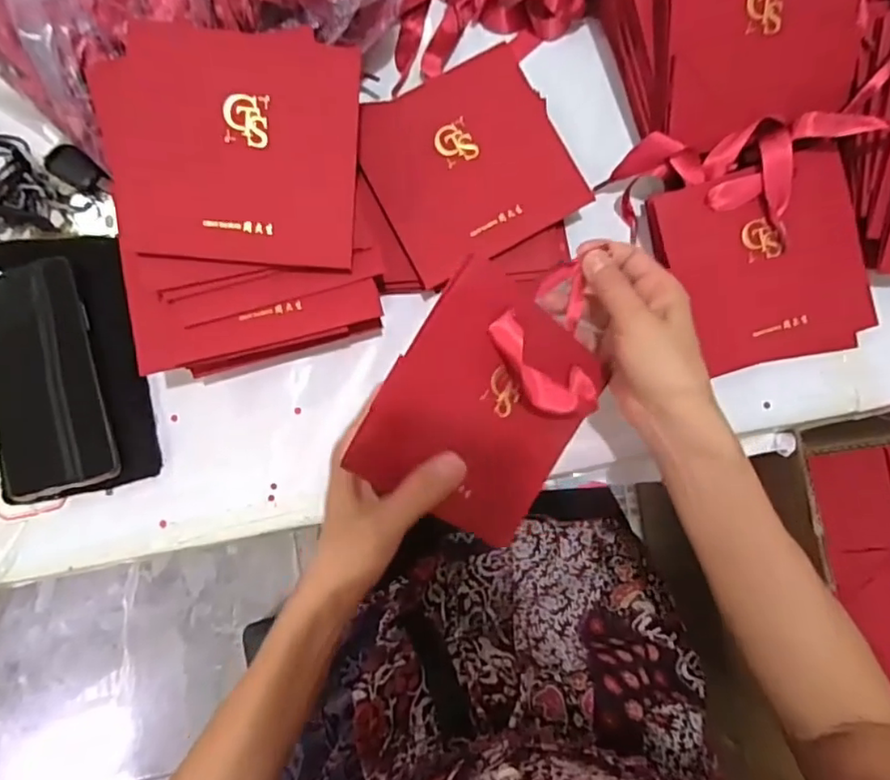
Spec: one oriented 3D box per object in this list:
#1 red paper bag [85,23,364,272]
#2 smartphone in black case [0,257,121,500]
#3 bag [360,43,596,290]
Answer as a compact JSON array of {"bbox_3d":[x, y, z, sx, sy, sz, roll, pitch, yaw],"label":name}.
[{"bbox_3d":[-0.137,-0.155,0.376,0.157,0.010,0.141,3,96,-7],"label":"red paper bag"},{"bbox_3d":[-0.297,-0.009,0.432,0.083,0.013,0.165,-15,91,-2],"label":"smartphone in black case"},{"bbox_3d":[0.017,-0.169,0.439,0.141,0.015,0.141,-29,82,-1],"label":"bag"}]

